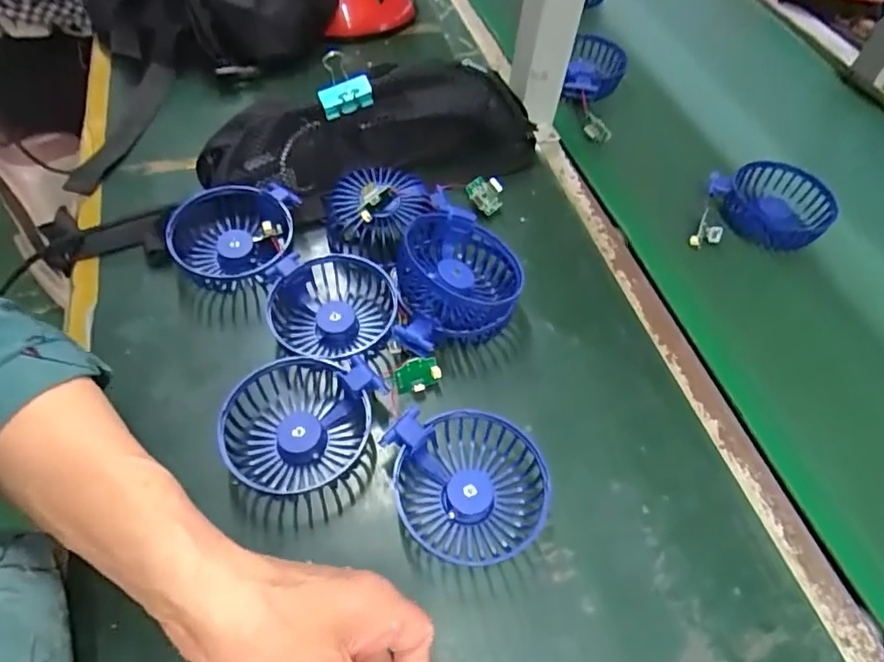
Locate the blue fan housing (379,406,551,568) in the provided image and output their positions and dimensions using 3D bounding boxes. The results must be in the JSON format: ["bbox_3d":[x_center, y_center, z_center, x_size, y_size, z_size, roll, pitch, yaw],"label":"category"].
[{"bbox_3d":[0.017,0.092,0.338,0.092,0.035,0.079,1,55,-2],"label":"blue fan housing"}]

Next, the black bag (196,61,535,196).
[{"bbox_3d":[-0.061,-0.184,0.486,0.287,0.071,0.100,-8,56,-8],"label":"black bag"}]

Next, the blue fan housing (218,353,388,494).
[{"bbox_3d":[-0.091,0.055,0.357,0.077,0.034,0.093,30,59,17],"label":"blue fan housing"}]

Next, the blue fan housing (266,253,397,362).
[{"bbox_3d":[-0.079,-0.019,0.414,0.091,0.036,0.092,1,55,-2],"label":"blue fan housing"}]

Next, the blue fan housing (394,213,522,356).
[{"bbox_3d":[0.012,-0.031,0.416,0.089,0.050,0.108,2,55,-2],"label":"blue fan housing"}]

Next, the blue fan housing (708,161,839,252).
[{"bbox_3d":[0.295,-0.110,0.502,0.100,0.030,0.088,-17,58,-14],"label":"blue fan housing"}]

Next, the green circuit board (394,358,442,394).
[{"bbox_3d":[-0.016,0.031,0.379,0.030,0.022,0.004,-15,23,-10],"label":"green circuit board"}]

